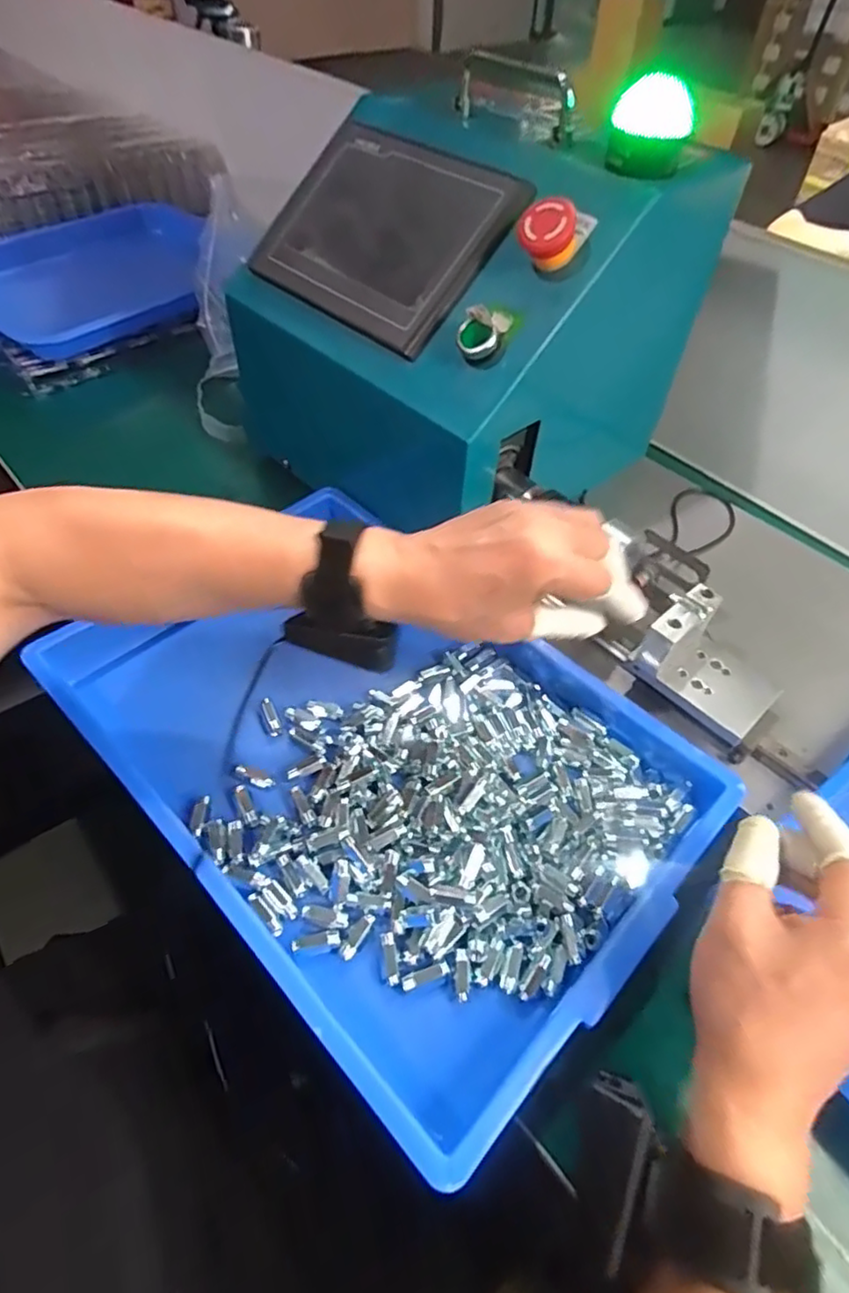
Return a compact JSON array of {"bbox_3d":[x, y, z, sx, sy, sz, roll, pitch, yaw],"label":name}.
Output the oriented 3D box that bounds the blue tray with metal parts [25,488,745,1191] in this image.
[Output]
[{"bbox_3d":[-0.043,0.066,0.447,0.420,0.052,0.285,37,59,23],"label":"blue tray with metal parts"}]

